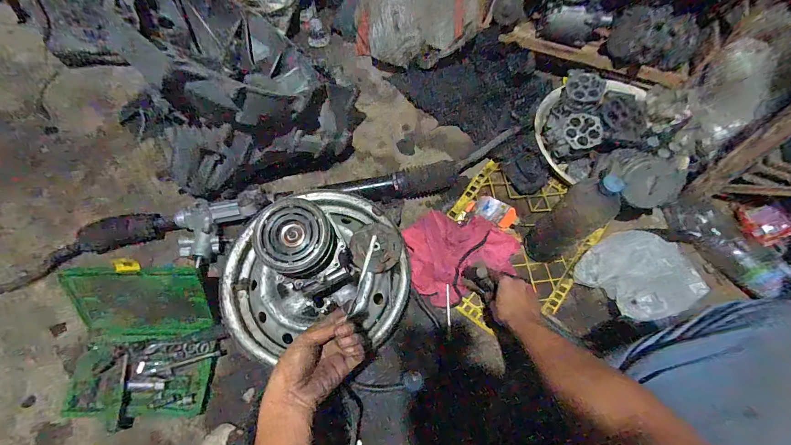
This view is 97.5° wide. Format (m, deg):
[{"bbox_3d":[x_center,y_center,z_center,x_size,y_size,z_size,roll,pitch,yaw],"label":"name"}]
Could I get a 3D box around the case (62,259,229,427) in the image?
[{"bbox_3d":[-0.536,0.242,0.721,0.301,0.084,0.314,-6,64,-2],"label":"case"}]

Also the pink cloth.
[{"bbox_3d":[0.157,0.065,0.800,0.258,0.052,0.205,-11,65,-5],"label":"pink cloth"}]

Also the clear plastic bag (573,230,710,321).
[{"bbox_3d":[0.542,0.108,0.758,0.231,0.091,0.191,-23,66,-10],"label":"clear plastic bag"}]

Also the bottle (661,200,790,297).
[{"bbox_3d":[0.754,0.048,0.789,0.064,0.065,0.262,-30,68,-13],"label":"bottle"}]

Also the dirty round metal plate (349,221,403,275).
[{"bbox_3d":[-0.036,0.046,0.688,0.098,0.016,0.102,0,64,0],"label":"dirty round metal plate"}]

